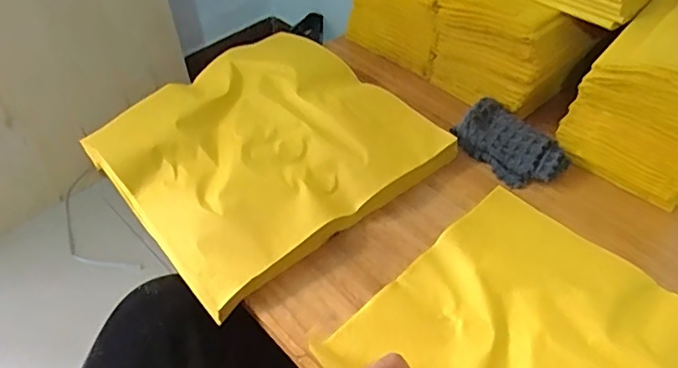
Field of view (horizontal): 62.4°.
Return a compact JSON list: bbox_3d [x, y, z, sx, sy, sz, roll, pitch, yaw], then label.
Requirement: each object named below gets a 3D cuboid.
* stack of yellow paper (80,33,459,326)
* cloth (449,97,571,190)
[{"bbox_3d":[-0.084,-0.046,0.587,0.285,0.035,0.285,-33,55,-25],"label":"stack of yellow paper"},{"bbox_3d":[0.175,-0.042,0.579,0.068,0.014,0.111,-39,62,-9],"label":"cloth"}]

